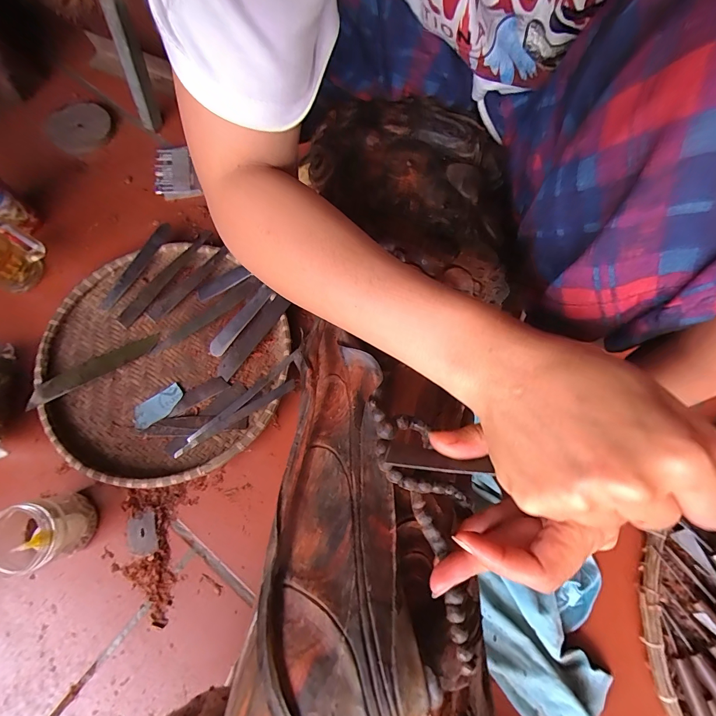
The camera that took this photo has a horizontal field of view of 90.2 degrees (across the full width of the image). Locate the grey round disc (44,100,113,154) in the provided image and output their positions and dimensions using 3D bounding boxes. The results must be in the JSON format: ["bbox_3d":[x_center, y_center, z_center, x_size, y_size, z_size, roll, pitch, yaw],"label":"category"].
[{"bbox_3d":[-0.474,-0.393,0.606,0.098,0.014,0.109,-36,78,-23],"label":"grey round disc"}]

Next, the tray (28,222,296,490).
[{"bbox_3d":[-0.268,0.002,0.503,0.335,0.034,0.324,42,80,11],"label":"tray"}]

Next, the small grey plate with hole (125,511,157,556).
[{"bbox_3d":[-0.277,0.226,0.455,0.040,0.005,0.049,-14,75,-3],"label":"small grey plate with hole"}]

